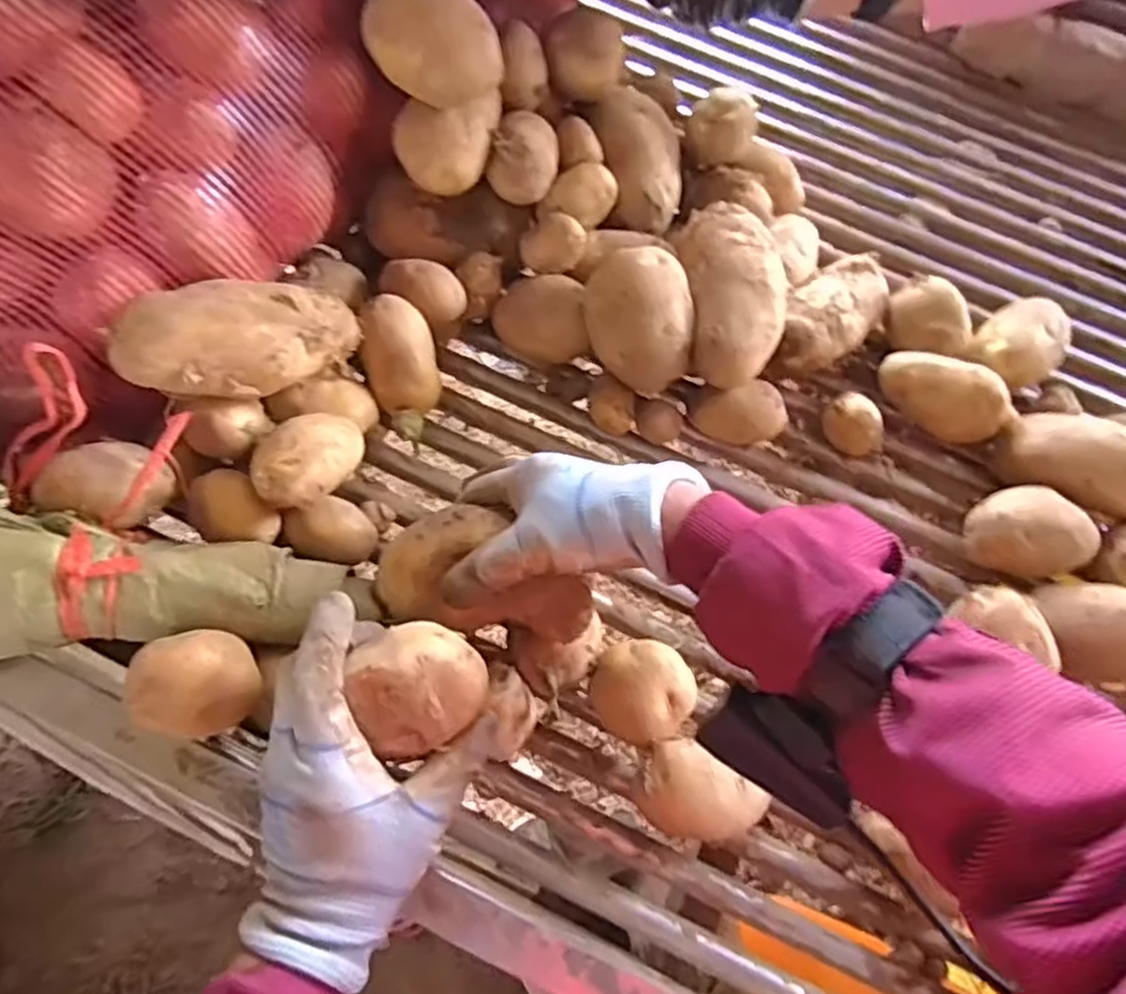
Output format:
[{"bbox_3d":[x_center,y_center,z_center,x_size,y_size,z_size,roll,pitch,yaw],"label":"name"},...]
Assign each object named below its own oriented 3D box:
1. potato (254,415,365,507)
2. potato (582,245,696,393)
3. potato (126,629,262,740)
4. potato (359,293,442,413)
[{"bbox_3d":[-0.147,-0.024,0.427,0.041,0.032,0.069,33,67,11],"label":"potato"},{"bbox_3d":[0.053,-0.122,0.502,0.070,0.091,0.053,-18,24,3],"label":"potato"},{"bbox_3d":[-0.186,0.094,0.369,0.054,0.041,0.049,-27,69,-15],"label":"potato"},{"bbox_3d":[-0.114,-0.098,0.502,0.044,0.077,0.041,-24,27,-30],"label":"potato"}]

